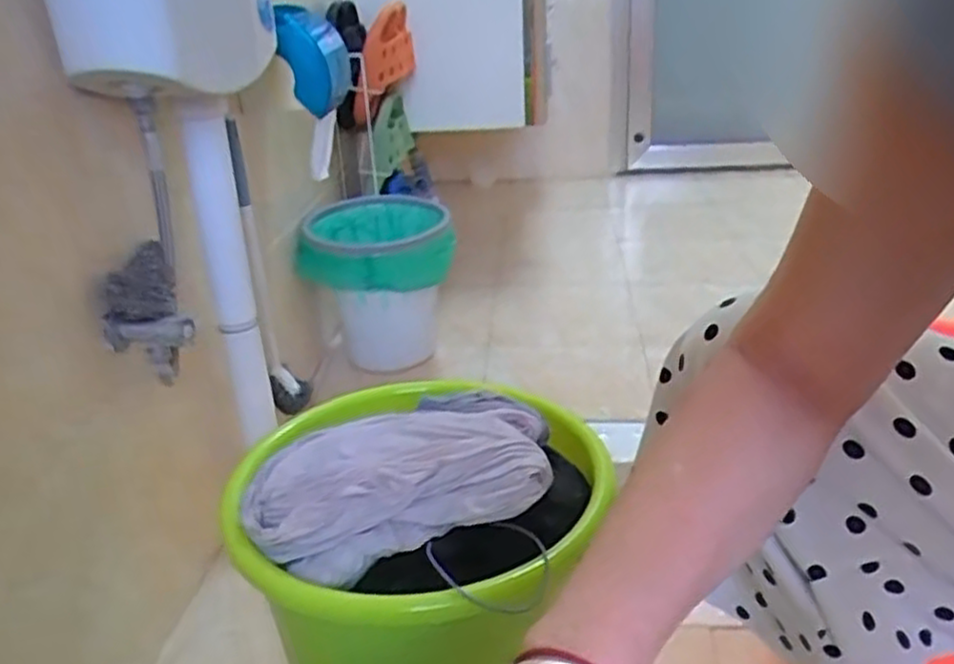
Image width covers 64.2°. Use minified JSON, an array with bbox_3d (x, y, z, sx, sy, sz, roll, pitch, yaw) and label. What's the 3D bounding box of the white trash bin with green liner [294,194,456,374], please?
[{"bbox_3d":[-0.176,-0.071,1.412,0.270,0.285,0.260,-5,25,-5],"label":"white trash bin with green liner"}]

